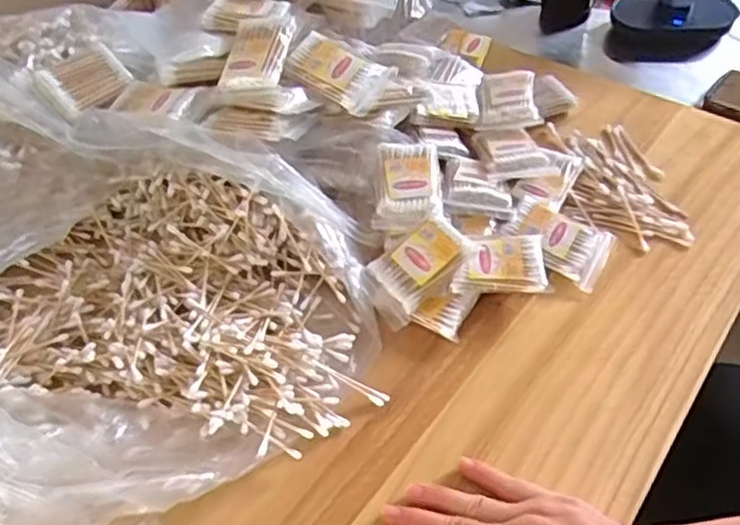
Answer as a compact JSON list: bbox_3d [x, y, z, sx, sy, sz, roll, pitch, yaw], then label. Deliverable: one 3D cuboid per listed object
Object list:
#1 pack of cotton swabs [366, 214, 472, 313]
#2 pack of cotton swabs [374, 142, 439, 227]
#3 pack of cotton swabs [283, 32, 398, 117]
[{"bbox_3d":[0.039,-0.004,0.568,0.075,0.014,0.054,-45,64,-5],"label":"pack of cotton swabs"},{"bbox_3d":[0.033,-0.069,0.613,0.055,0.029,0.083,2,50,7],"label":"pack of cotton swabs"},{"bbox_3d":[-0.030,-0.169,0.622,0.083,0.029,0.056,26,81,17],"label":"pack of cotton swabs"}]

